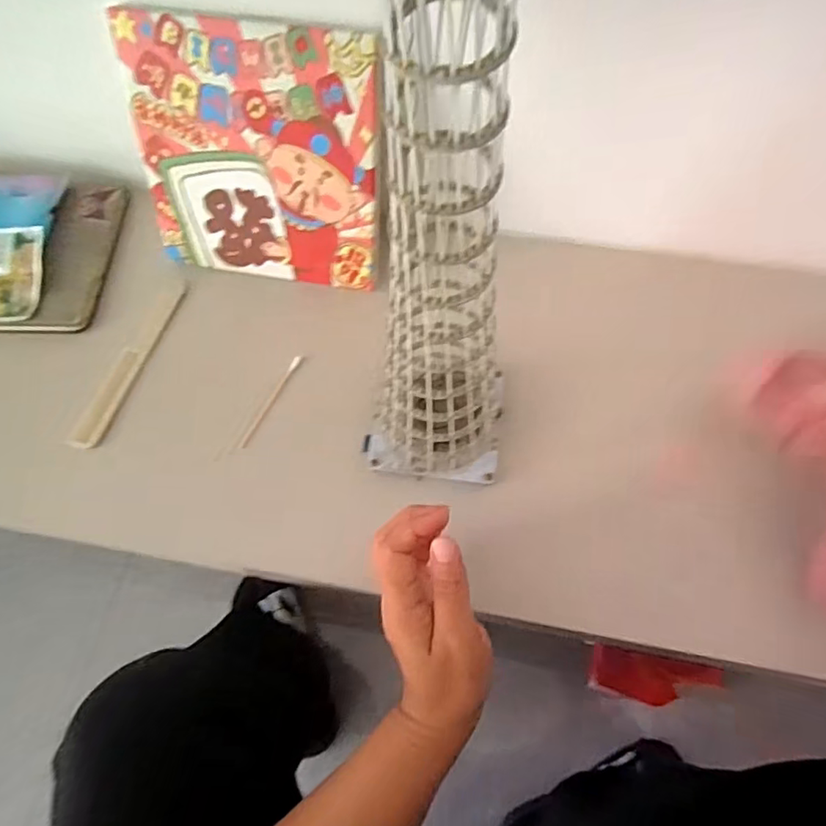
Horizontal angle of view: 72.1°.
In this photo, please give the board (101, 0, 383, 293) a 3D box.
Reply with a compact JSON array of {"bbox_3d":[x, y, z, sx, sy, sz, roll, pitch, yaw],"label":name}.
[{"bbox_3d":[-0.118,-0.191,0.439,0.185,0.185,0.006,10,42,4],"label":"board"}]

